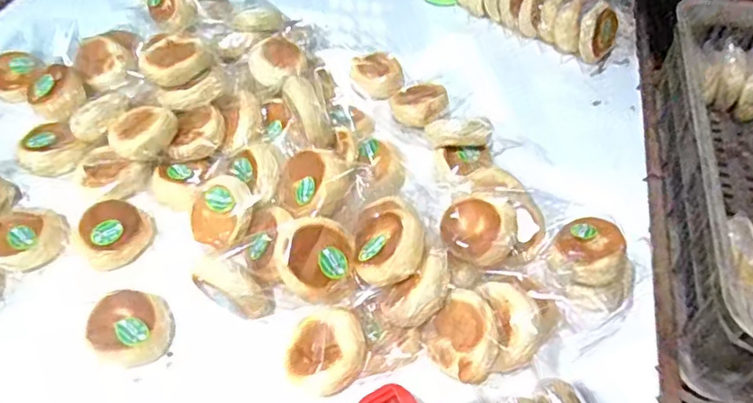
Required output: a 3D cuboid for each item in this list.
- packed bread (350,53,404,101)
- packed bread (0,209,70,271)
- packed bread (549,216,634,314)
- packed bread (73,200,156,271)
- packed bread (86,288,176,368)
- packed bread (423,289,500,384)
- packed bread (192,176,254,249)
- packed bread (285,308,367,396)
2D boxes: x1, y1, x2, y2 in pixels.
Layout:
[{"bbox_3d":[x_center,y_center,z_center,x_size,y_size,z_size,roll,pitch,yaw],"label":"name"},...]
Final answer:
[{"bbox_3d":[0.002,-0.201,0.919,0.085,0.039,0.086,-2,51,-1],"label":"packed bread"},{"bbox_3d":[-0.439,0.044,0.720,0.089,0.035,0.088,0,51,0],"label":"packed bread"},{"bbox_3d":[0.259,0.079,0.689,0.100,0.063,0.109,22,54,17],"label":"packed bread"},{"bbox_3d":[-0.334,0.037,0.726,0.083,0.038,0.095,30,57,23],"label":"packed bread"},{"bbox_3d":[-0.276,0.144,0.654,0.087,0.047,0.082,0,51,0],"label":"packed bread"},{"bbox_3d":[0.093,0.143,0.617,0.079,0.022,0.089,11,85,36],"label":"packed bread"},{"bbox_3d":[-0.193,0.013,0.708,0.083,0.032,0.083,20,93,18],"label":"packed bread"},{"bbox_3d":[-0.051,0.166,0.626,0.080,0.052,0.093,-10,51,-7],"label":"packed bread"}]

